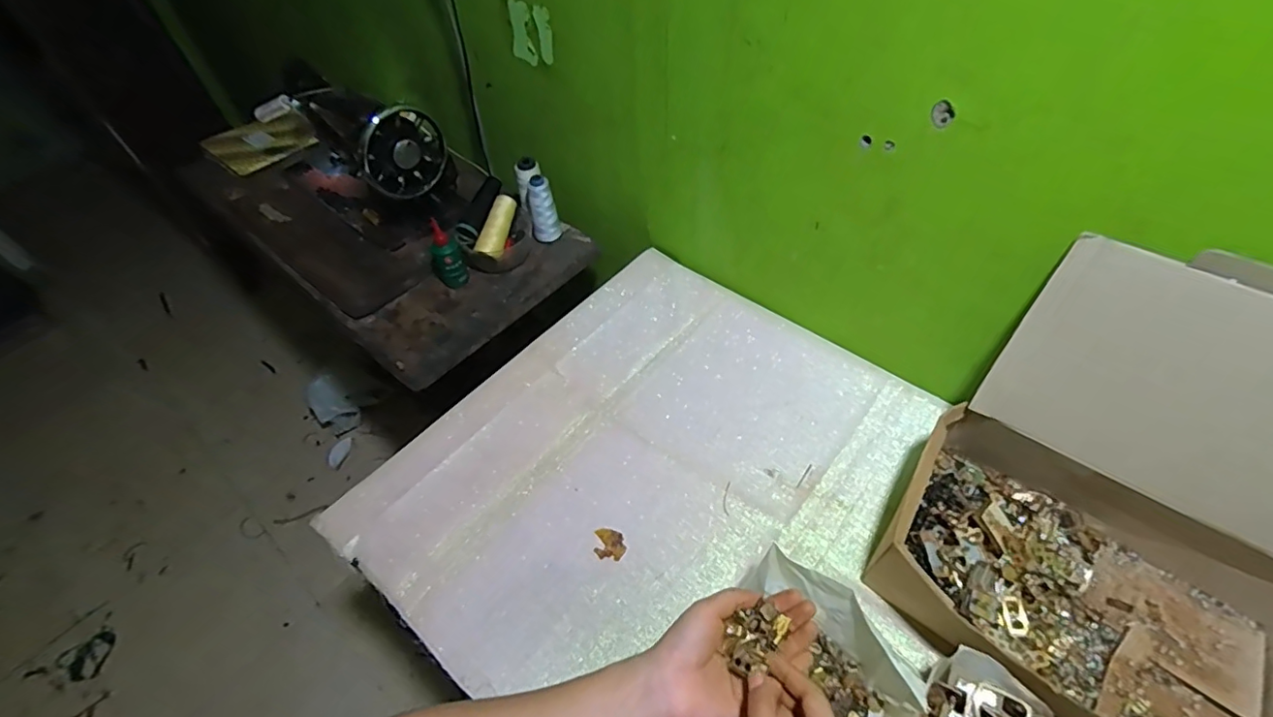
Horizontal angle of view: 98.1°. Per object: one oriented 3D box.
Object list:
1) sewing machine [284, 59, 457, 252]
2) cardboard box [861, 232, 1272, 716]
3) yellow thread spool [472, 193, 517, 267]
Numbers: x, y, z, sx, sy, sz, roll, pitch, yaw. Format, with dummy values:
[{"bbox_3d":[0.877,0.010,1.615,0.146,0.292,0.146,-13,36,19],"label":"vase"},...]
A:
[{"bbox_3d":[-0.503,-0.367,0.973,0.403,0.218,0.155,33,62,28],"label":"sewing machine"},{"bbox_3d":[0.426,0.140,0.456,0.325,0.279,0.317,34,62,28],"label":"cardboard box"},{"bbox_3d":[-0.230,-0.210,0.900,0.043,0.043,0.128,10,71,14],"label":"yellow thread spool"}]

